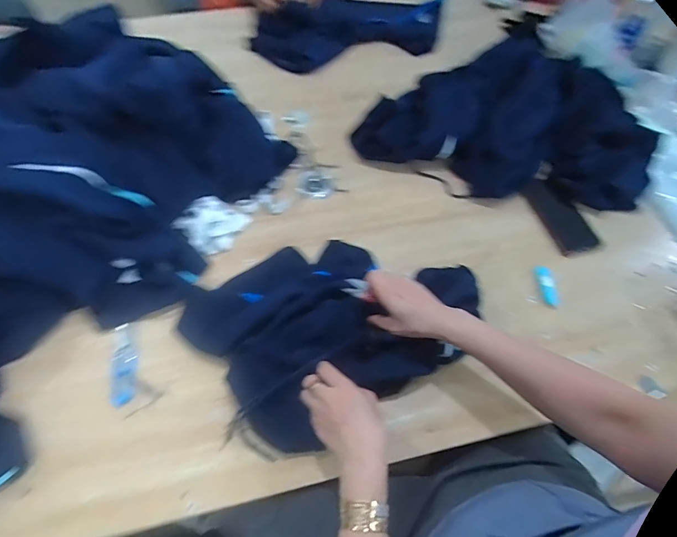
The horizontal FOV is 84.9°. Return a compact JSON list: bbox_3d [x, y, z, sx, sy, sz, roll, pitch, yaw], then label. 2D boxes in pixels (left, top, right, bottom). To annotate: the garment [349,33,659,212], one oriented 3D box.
[{"bbox_3d":[0.320,-0.308,0.751,0.517,0.139,0.341,11,61,6],"label":"garment"}]

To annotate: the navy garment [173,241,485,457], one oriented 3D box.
[{"bbox_3d":[-0.005,0.061,0.544,0.392,0.092,0.279,-27,66,-16],"label":"navy garment"}]

